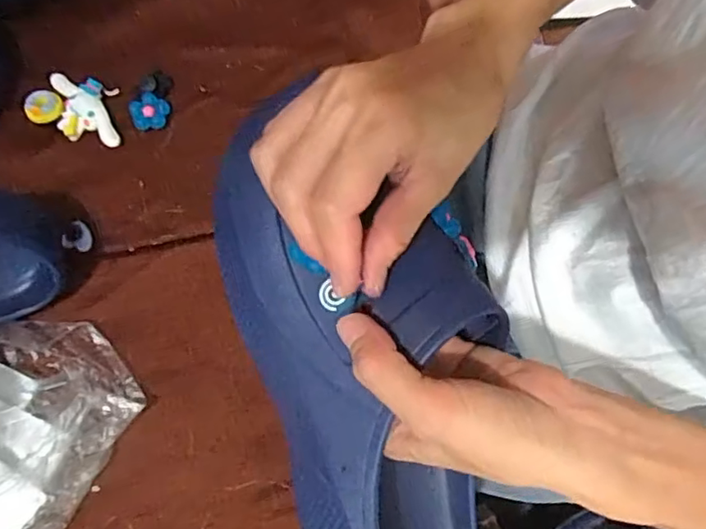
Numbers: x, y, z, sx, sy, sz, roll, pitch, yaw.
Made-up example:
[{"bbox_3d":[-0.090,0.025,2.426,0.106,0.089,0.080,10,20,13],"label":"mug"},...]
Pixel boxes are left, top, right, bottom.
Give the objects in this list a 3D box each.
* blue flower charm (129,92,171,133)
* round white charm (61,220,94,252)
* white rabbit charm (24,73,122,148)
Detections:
[{"bbox_3d":[-0.134,-0.101,0.385,0.025,0.010,0.022,-31,82,-7],"label":"blue flower charm"},{"bbox_3d":[-0.175,-0.017,0.370,0.018,0.004,0.018,0,80,-2],"label":"round white charm"},{"bbox_3d":[-0.181,-0.104,0.384,0.061,0.010,0.041,12,79,0],"label":"white rabbit charm"}]

